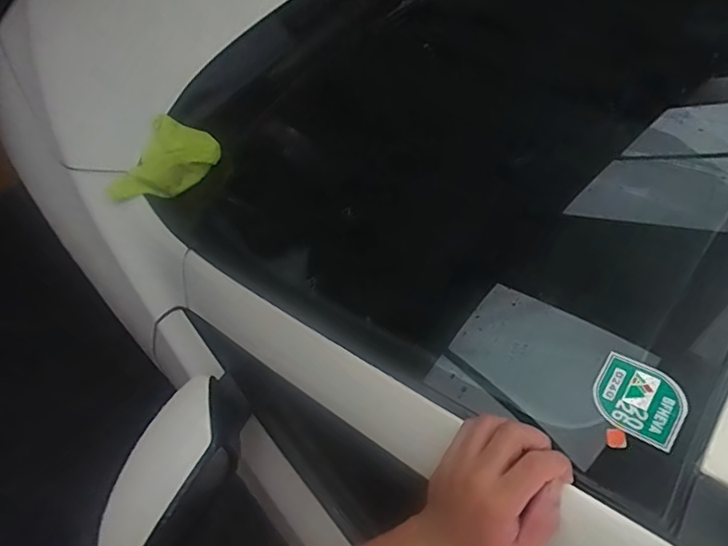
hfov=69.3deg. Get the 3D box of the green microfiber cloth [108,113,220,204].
[{"bbox_3d":[-0.349,-0.184,0.927,0.129,0.062,0.171,22,69,9],"label":"green microfiber cloth"}]

